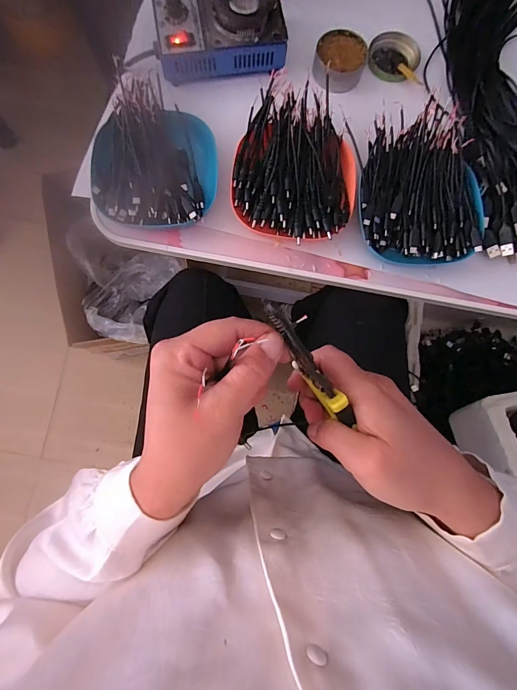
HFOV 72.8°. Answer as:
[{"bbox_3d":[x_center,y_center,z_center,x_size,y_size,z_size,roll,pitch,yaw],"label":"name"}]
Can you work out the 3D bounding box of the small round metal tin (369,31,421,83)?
[{"bbox_3d":[0.177,-0.379,0.462,0.055,0.021,0.063,-43,86,-7],"label":"small round metal tin"}]

